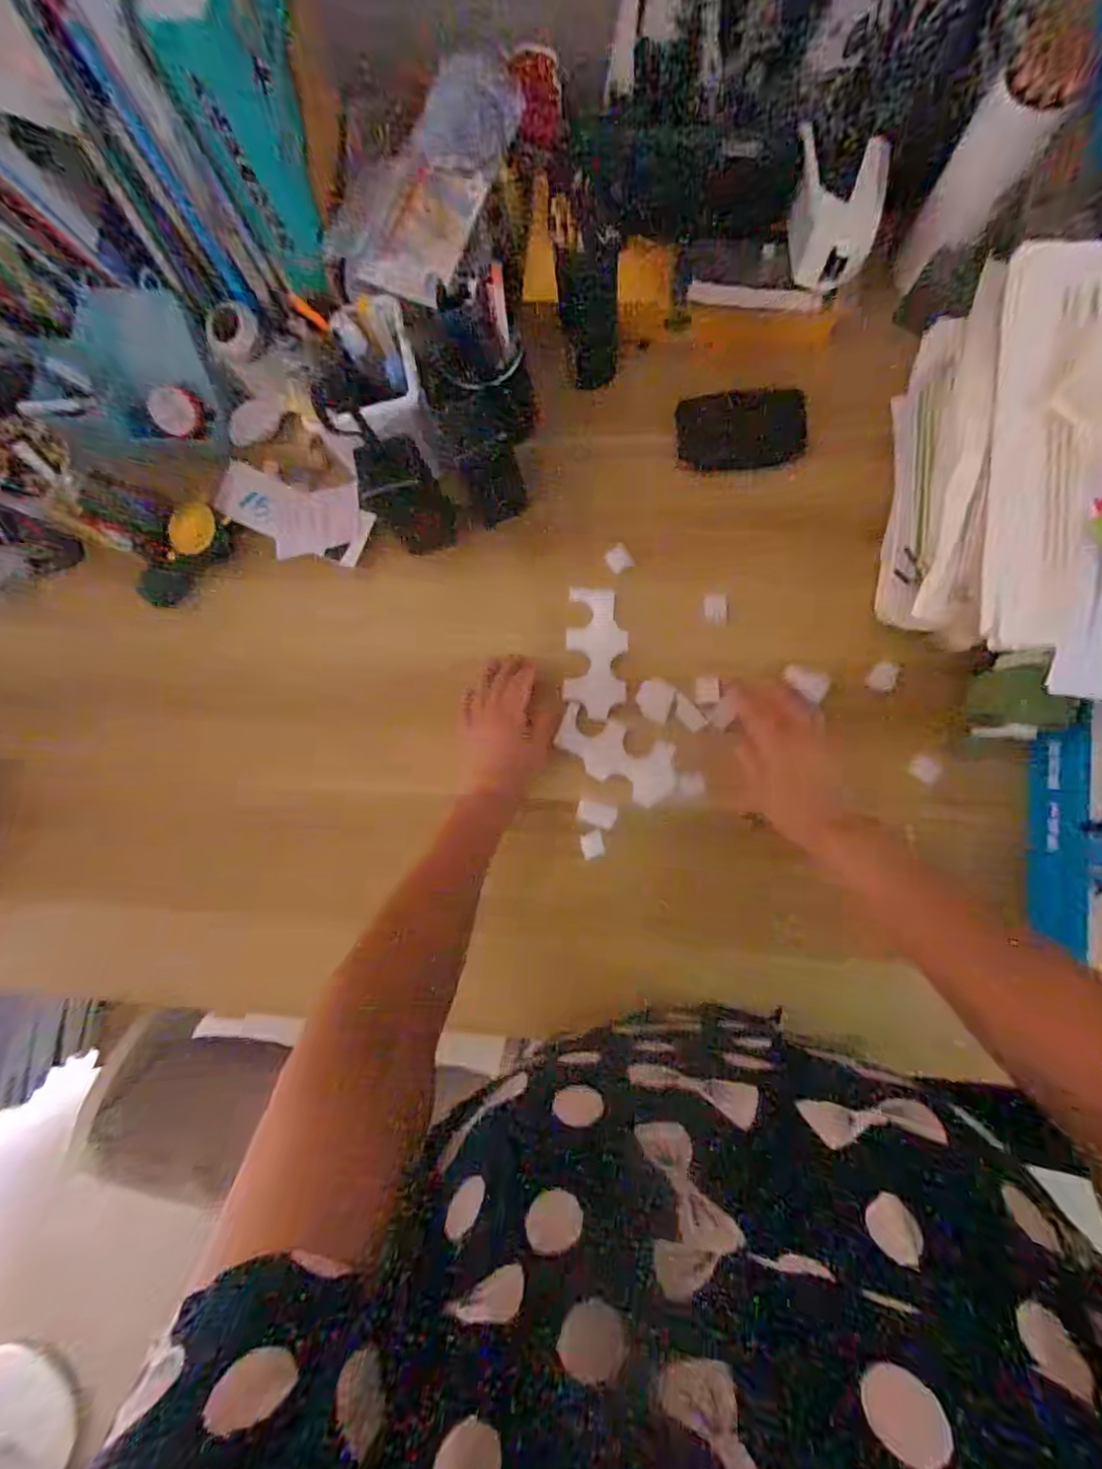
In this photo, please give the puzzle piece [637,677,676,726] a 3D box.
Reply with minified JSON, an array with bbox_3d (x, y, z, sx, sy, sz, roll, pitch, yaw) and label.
[{"bbox_3d":[0.104,-0.035,0.552,0.034,0.004,0.040,23,89,7],"label":"puzzle piece"}]

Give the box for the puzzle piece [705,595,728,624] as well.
[{"bbox_3d":[0.168,-0.127,0.559,0.023,0.005,0.031,0,86,6],"label":"puzzle piece"}]

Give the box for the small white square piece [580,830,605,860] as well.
[{"bbox_3d":[0.041,0.109,0.545,0.021,0.004,0.025,-14,84,-6],"label":"small white square piece"}]

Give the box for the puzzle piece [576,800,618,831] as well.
[{"bbox_3d":[0.045,0.081,0.548,0.039,0.004,0.025,7,87,6],"label":"puzzle piece"}]

